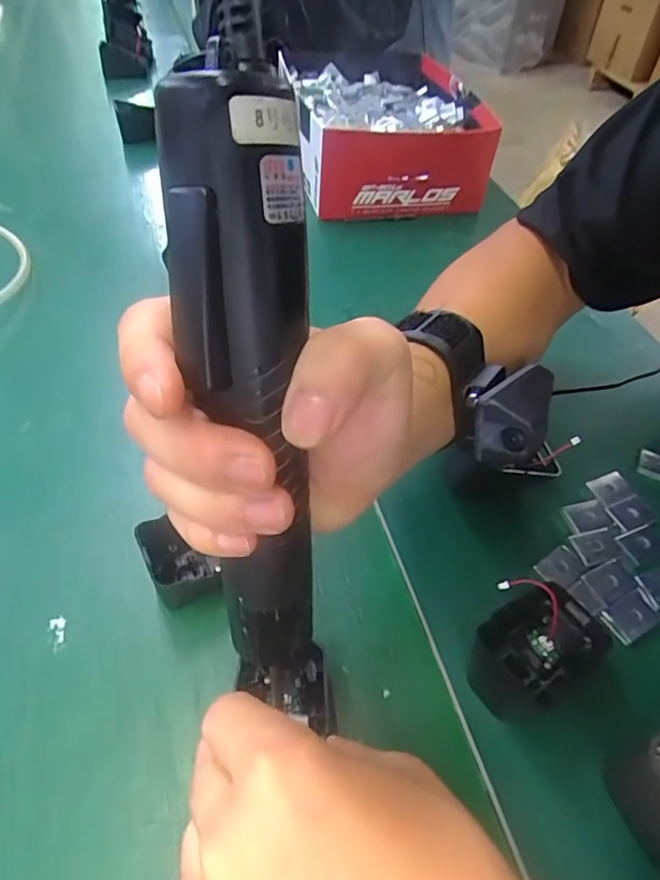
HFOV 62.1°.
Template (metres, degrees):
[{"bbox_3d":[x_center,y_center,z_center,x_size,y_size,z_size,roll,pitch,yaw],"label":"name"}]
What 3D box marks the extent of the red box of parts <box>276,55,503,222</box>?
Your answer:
[{"bbox_3d":[0.060,-0.361,0.638,0.183,0.087,0.270,-8,51,-11],"label":"red box of parts"}]

